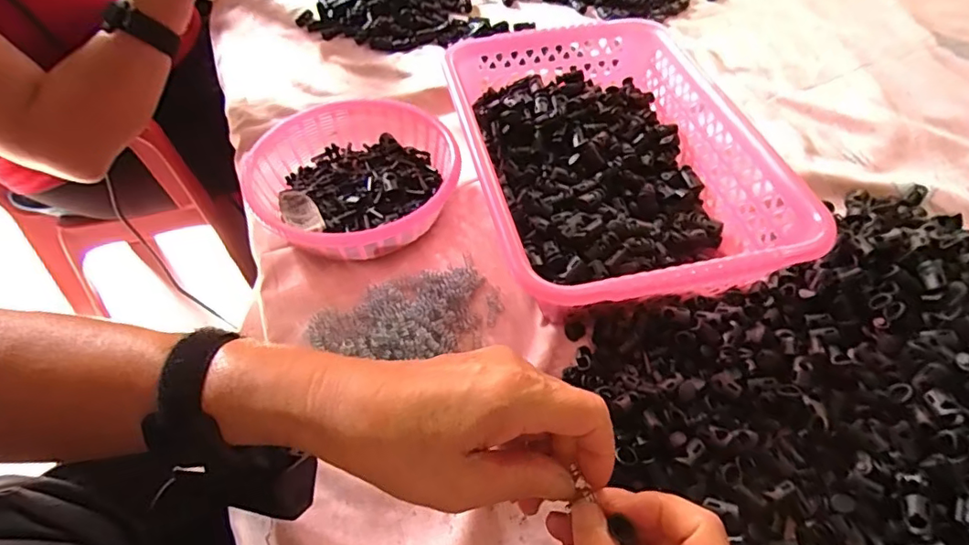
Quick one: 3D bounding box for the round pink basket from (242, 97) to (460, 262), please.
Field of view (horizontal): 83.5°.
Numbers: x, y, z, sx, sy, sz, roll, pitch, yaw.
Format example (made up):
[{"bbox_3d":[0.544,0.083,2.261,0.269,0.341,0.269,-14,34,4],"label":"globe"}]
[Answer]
[{"bbox_3d":[-0.105,-0.074,0.456,0.164,0.050,0.163,-1,52,2],"label":"round pink basket"}]

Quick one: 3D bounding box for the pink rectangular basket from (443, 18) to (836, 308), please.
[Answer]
[{"bbox_3d":[0.097,-0.089,0.451,0.204,0.082,0.304,-11,53,-6],"label":"pink rectangular basket"}]

